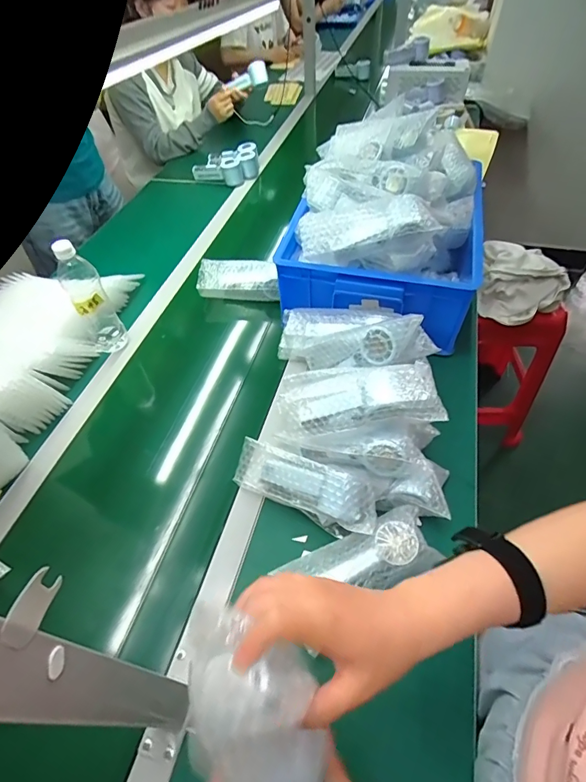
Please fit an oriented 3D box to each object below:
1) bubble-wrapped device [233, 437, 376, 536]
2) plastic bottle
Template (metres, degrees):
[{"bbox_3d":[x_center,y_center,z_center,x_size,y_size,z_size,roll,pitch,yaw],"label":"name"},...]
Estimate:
[{"bbox_3d":[0.015,0.124,0.567,0.209,0.059,0.061,21,55,18],"label":"bubble-wrapped device"},{"bbox_3d":[-0.366,-0.166,0.755,0.061,0.223,0.059,-24,54,-16],"label":"plastic bottle"}]

